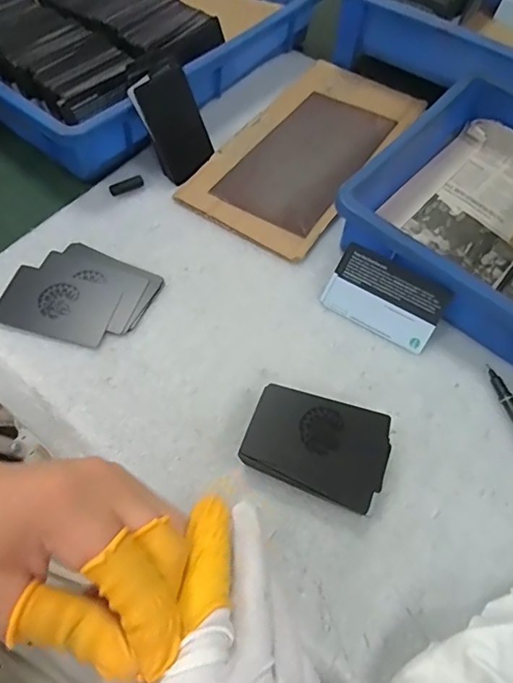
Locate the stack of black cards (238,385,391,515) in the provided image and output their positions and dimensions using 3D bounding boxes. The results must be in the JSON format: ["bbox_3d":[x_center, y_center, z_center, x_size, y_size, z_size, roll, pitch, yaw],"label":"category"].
[{"bbox_3d":[0.040,0.069,0.330,0.089,0.026,0.065,21,63,8],"label":"stack of black cards"}]

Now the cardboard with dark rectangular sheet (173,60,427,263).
[{"bbox_3d":[0.053,-0.196,0.490,0.131,0.008,0.271,32,65,14],"label":"cardboard with dark rectangular sheet"}]

